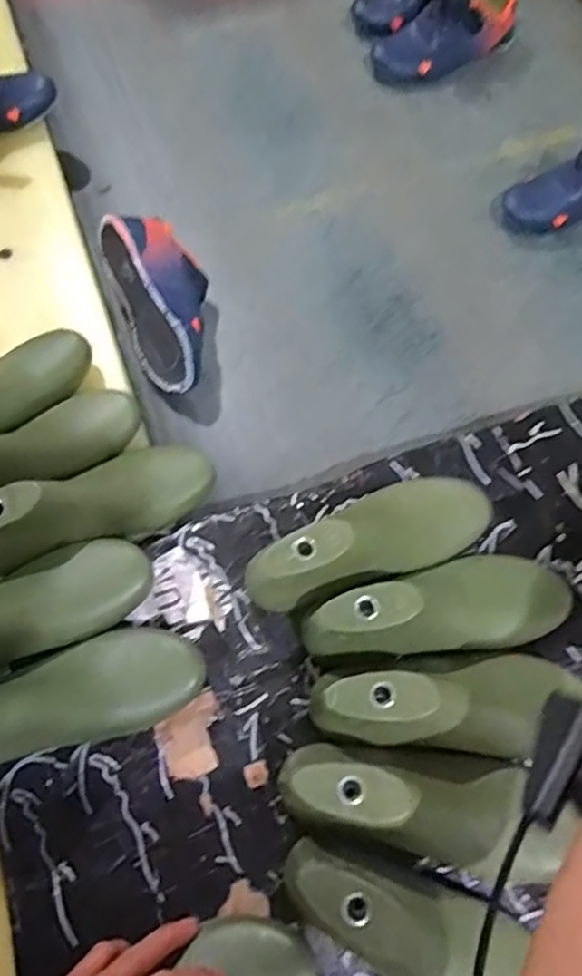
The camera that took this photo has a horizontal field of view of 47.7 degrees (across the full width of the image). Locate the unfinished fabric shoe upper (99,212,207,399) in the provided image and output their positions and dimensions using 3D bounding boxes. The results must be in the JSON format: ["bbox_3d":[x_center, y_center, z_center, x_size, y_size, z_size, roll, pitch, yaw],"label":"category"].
[{"bbox_3d":[-0.126,-0.190,0.665,0.093,0.075,0.189,-19,69,-9],"label":"unfinished fabric shoe upper"}]

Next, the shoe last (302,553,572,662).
[{"bbox_3d":[0.107,0.091,0.485,0.205,0.086,0.071,-6,62,-19],"label":"shoe last"}]

